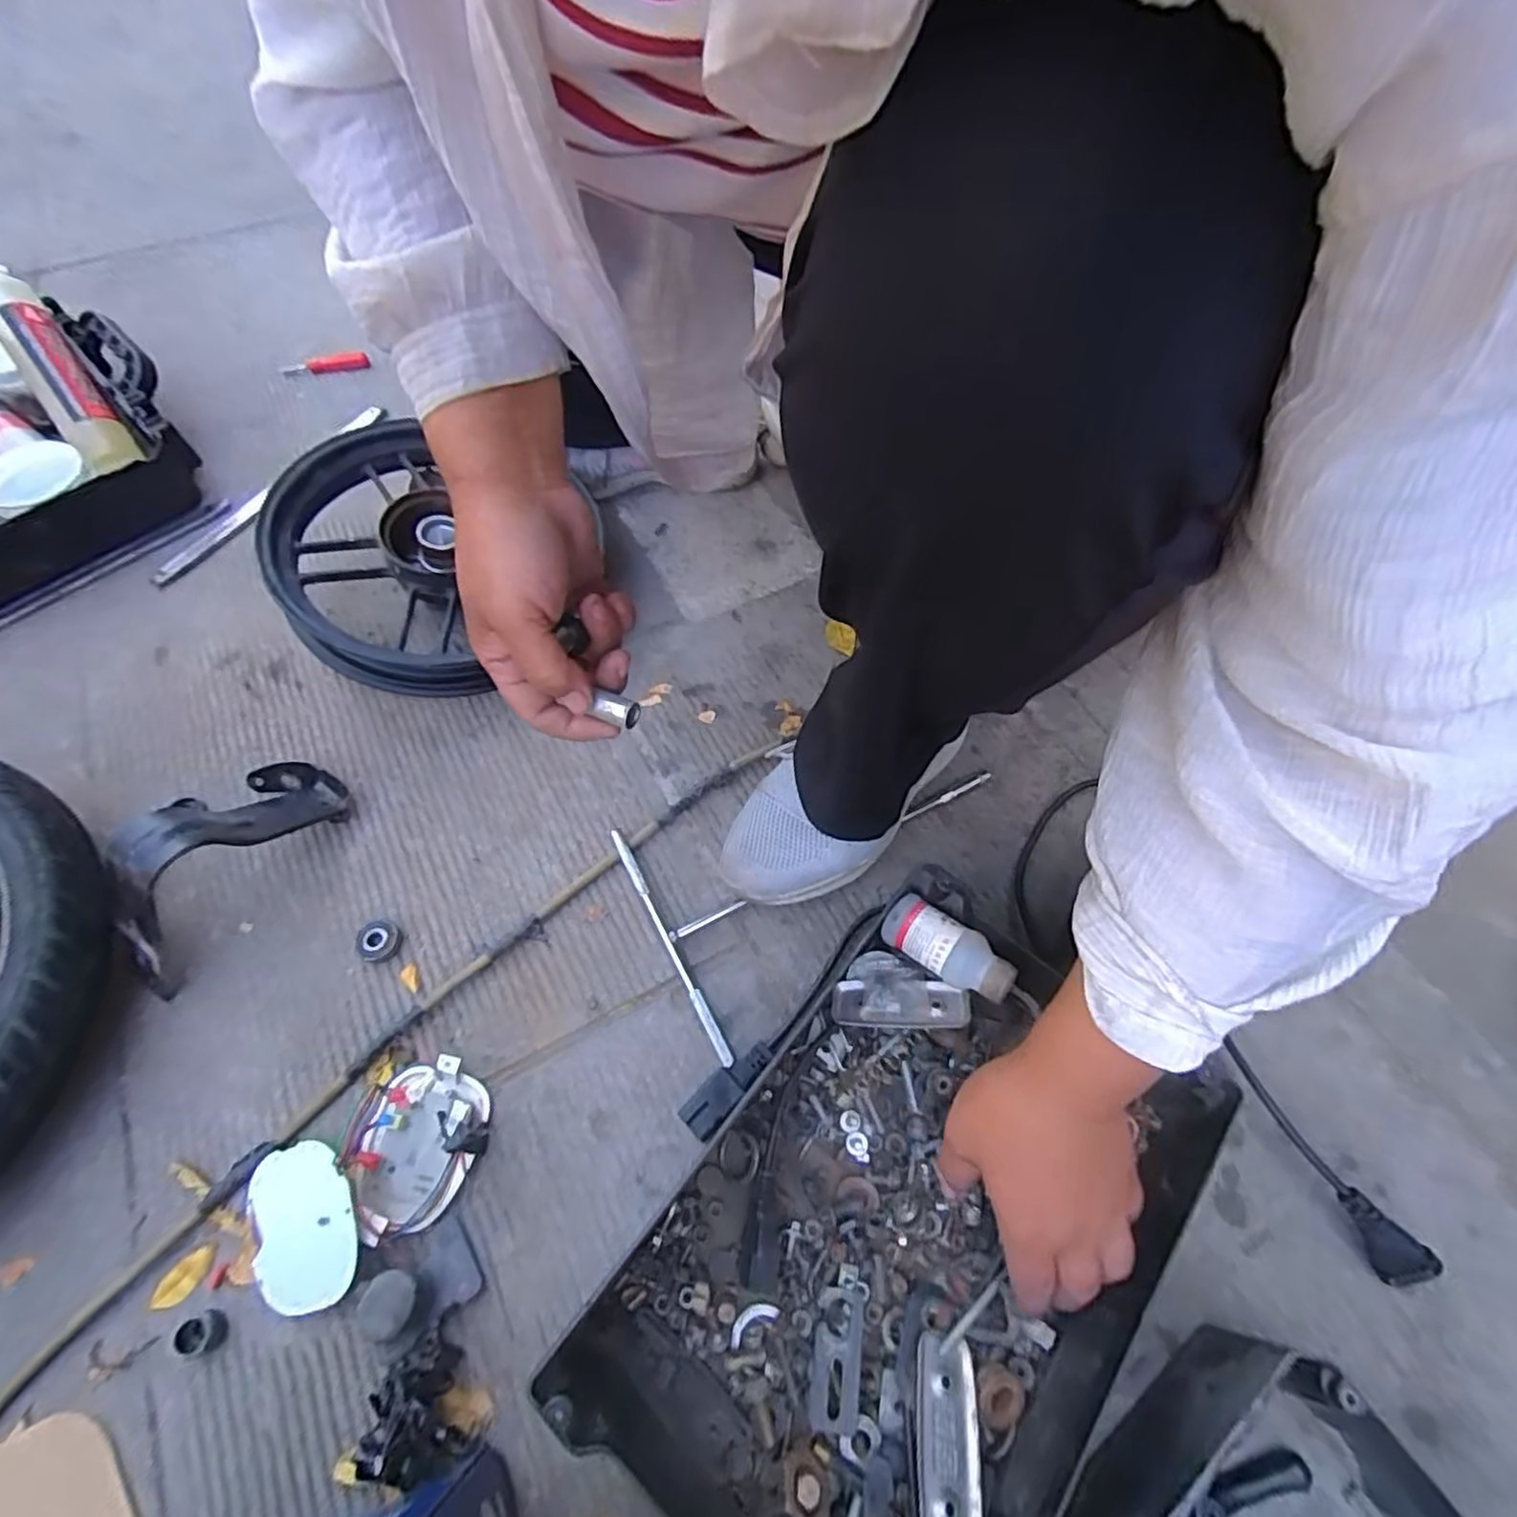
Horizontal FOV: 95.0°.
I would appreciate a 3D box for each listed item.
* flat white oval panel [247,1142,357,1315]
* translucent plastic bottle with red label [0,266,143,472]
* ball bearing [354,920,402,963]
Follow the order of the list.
[{"bbox_3d":[-0.257,0.263,0.391,0.070,0.004,0.083,-26,73,11],"label":"flat white oval panel"},{"bbox_3d":[-0.685,-0.379,0.672,0.046,0.033,0.256,-34,84,-19],"label":"translucent plastic bottle with red label"},{"bbox_3d":[-0.265,0.125,0.481,0.032,0.010,0.027,26,63,13],"label":"ball bearing"}]

